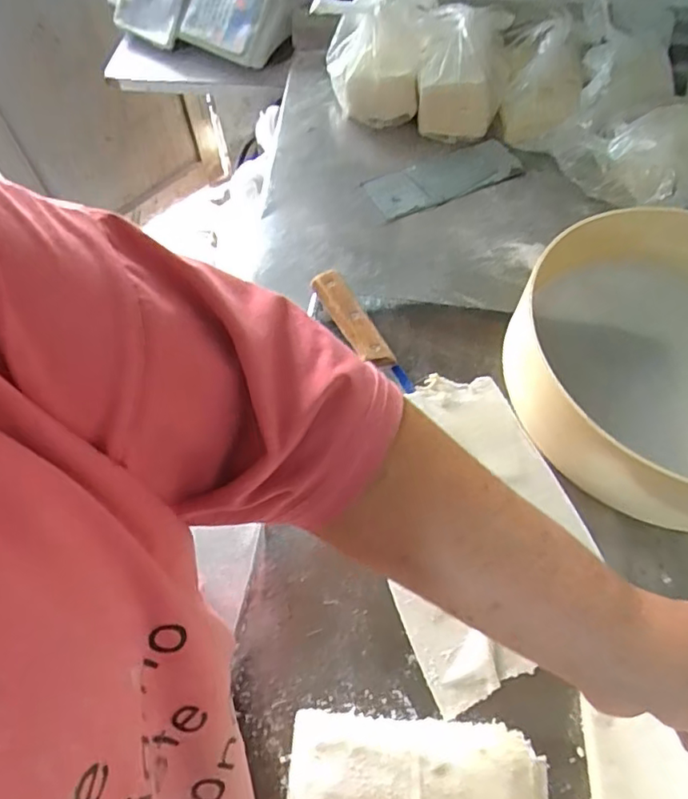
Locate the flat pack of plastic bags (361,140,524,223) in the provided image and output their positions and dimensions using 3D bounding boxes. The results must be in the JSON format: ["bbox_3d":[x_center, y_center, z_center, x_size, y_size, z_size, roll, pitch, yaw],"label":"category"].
[{"bbox_3d":[0.123,-0.268,0.709,0.190,0.009,0.079,-19,61,-13],"label":"flat pack of plastic bags"}]

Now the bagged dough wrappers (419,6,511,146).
[{"bbox_3d":[0.155,-0.428,0.748,0.109,0.107,0.160,12,60,5],"label":"bagged dough wrappers"}]

